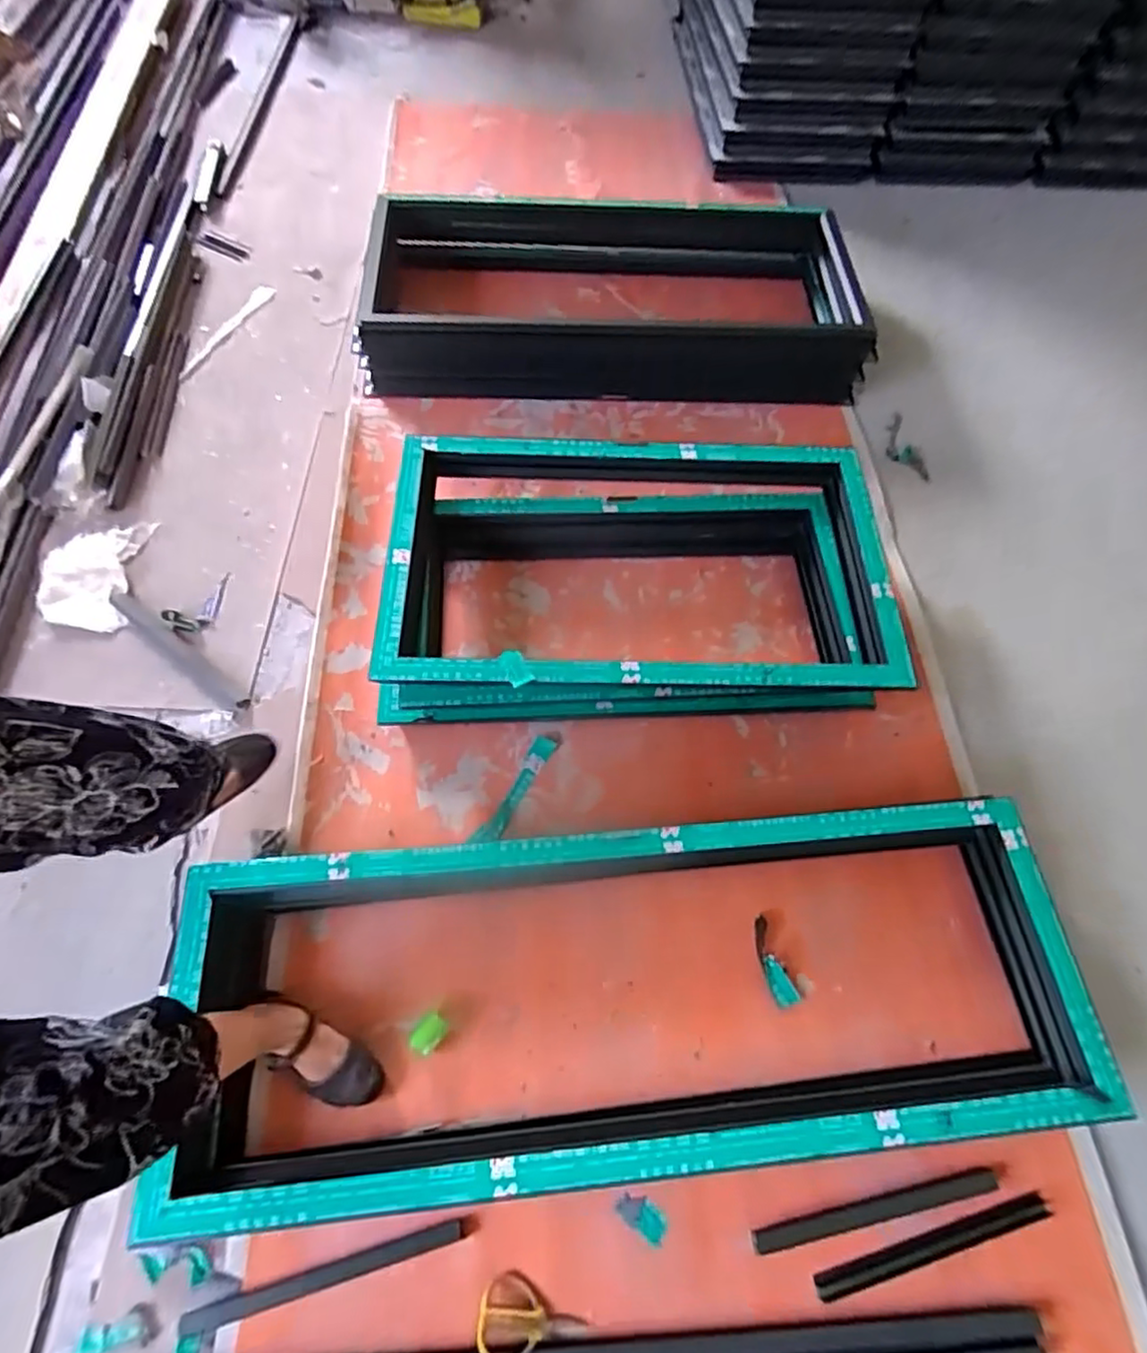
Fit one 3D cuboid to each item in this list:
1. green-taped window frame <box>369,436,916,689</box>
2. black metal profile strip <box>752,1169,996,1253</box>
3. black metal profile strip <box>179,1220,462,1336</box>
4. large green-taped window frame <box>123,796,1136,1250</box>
[{"bbox_3d":[0.125,-0.231,1.265,0.959,0.086,0.561,0,66,-2],"label":"green-taped window frame"},{"bbox_3d":[0.469,0.821,0.978,0.390,0.009,0.032,-10,66,-6],"label":"black metal profile strip"},{"bbox_3d":[-0.361,0.874,0.925,0.390,0.010,0.028,-13,67,-8],"label":"black metal profile strip"},{"bbox_3d":[0.102,0.504,1.034,1.418,0.141,0.484,-4,66,-4],"label":"large green-taped window frame"}]

